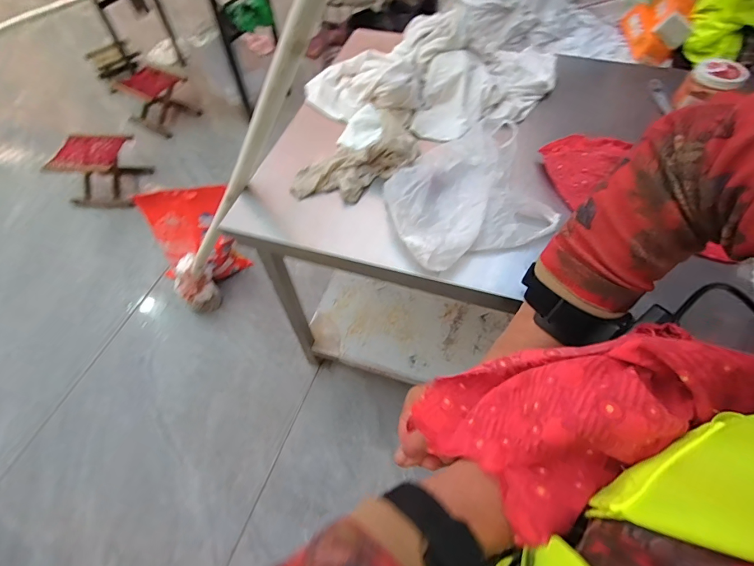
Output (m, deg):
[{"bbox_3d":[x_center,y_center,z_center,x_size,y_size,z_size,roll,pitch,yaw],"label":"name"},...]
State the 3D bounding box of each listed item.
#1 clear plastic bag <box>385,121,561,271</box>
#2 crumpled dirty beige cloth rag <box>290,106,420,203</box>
[{"bbox_3d":[0.166,-0.183,0.763,0.315,0.044,0.297,-18,58,-10],"label":"clear plastic bag"},{"bbox_3d":[-0.020,-0.263,0.820,0.325,0.079,0.165,-37,63,-21],"label":"crumpled dirty beige cloth rag"}]

